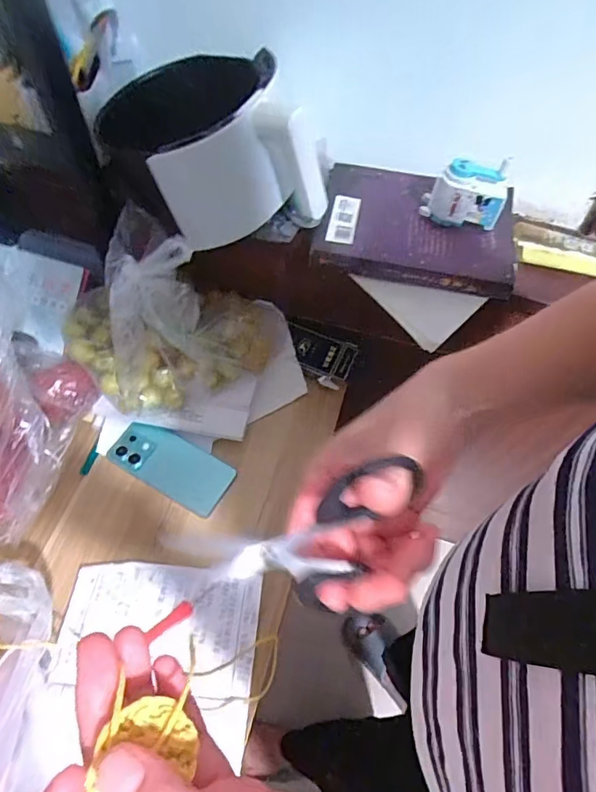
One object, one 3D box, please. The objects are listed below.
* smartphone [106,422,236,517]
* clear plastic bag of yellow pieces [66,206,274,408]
[{"bbox_3d":[-0.168,0.090,0.631,0.166,0.012,0.074,26,61,12],"label":"smartphone"},{"bbox_3d":[-0.169,-0.093,0.577,0.255,0.202,0.140,6,59,0],"label":"clear plastic bag of yellow pieces"}]

